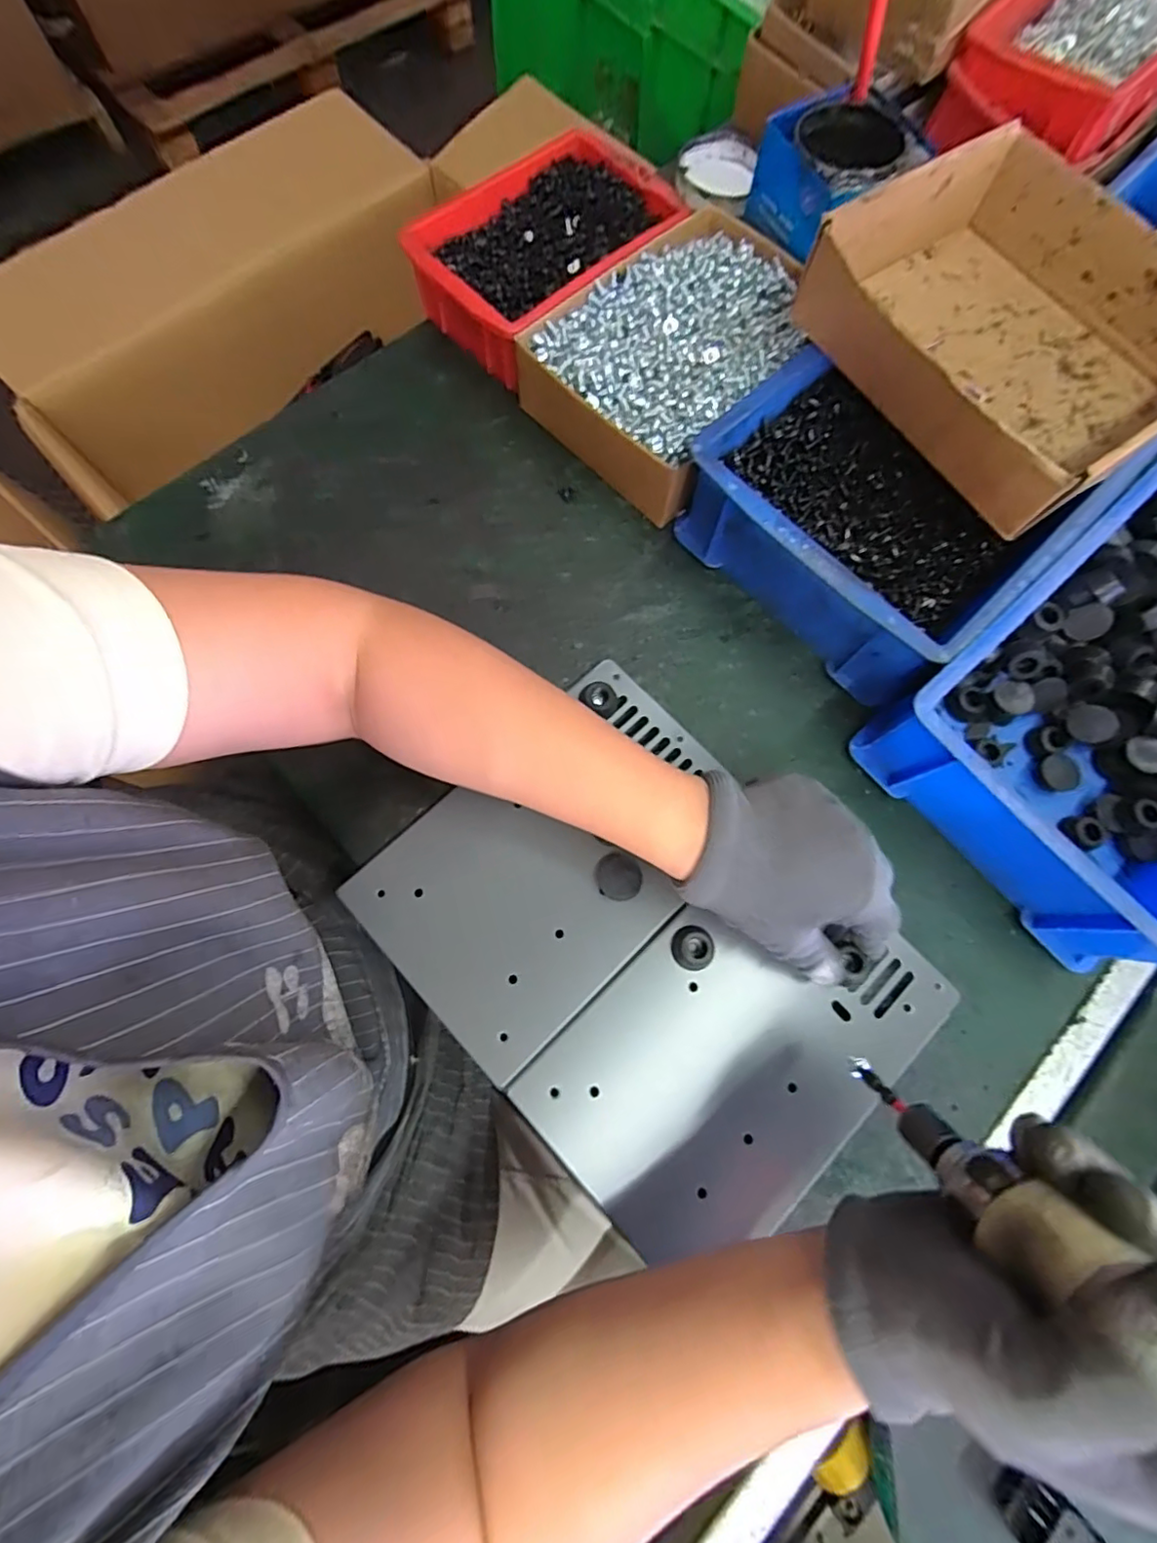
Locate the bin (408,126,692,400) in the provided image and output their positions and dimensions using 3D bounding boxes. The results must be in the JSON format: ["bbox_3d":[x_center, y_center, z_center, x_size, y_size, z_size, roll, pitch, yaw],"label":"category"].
[{"bbox_3d":[-0.024,-0.411,0.470,0.129,0.059,0.201,44,77,10],"label":"bin"}]

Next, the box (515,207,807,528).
[{"bbox_3d":[0.083,-0.311,0.444,0.213,0.058,0.159,-43,79,-12],"label":"box"}]

